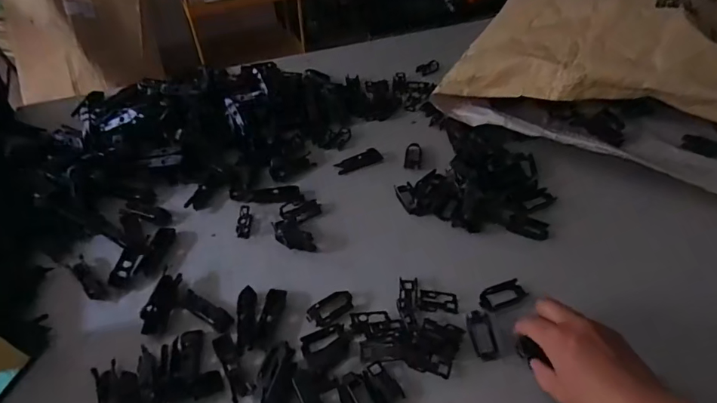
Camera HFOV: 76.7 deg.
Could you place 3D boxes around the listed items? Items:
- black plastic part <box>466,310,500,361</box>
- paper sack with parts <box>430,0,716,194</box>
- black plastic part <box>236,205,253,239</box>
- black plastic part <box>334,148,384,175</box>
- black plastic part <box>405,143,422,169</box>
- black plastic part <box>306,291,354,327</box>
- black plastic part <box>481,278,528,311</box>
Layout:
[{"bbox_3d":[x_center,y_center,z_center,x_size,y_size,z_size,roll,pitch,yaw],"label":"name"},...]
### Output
[{"bbox_3d":[0.120,0.129,0.442,0.024,0.008,0.050,-5,47,-7],"label":"black plastic part"},{"bbox_3d":[0.438,-0.272,0.706,0.430,0.189,0.535,24,50,19],"label":"paper sack with parts"},{"bbox_3d":[-0.137,0.021,0.547,0.015,0.012,0.045,0,47,-3],"label":"black plastic part"},{"bbox_3d":[0.001,-0.055,0.619,0.065,0.008,0.025,-20,51,-20],"label":"black plastic part"},{"bbox_3d":[0.076,-0.064,0.624,0.023,0.007,0.049,6,47,4],"label":"black plastic part"},{"bbox_3d":[-0.028,0.107,0.460,0.048,0.005,0.026,-26,53,-24],"label":"black plastic part"},{"bbox_3d":[0.150,0.097,0.474,0.051,0.007,0.025,-16,50,-17],"label":"black plastic part"}]

